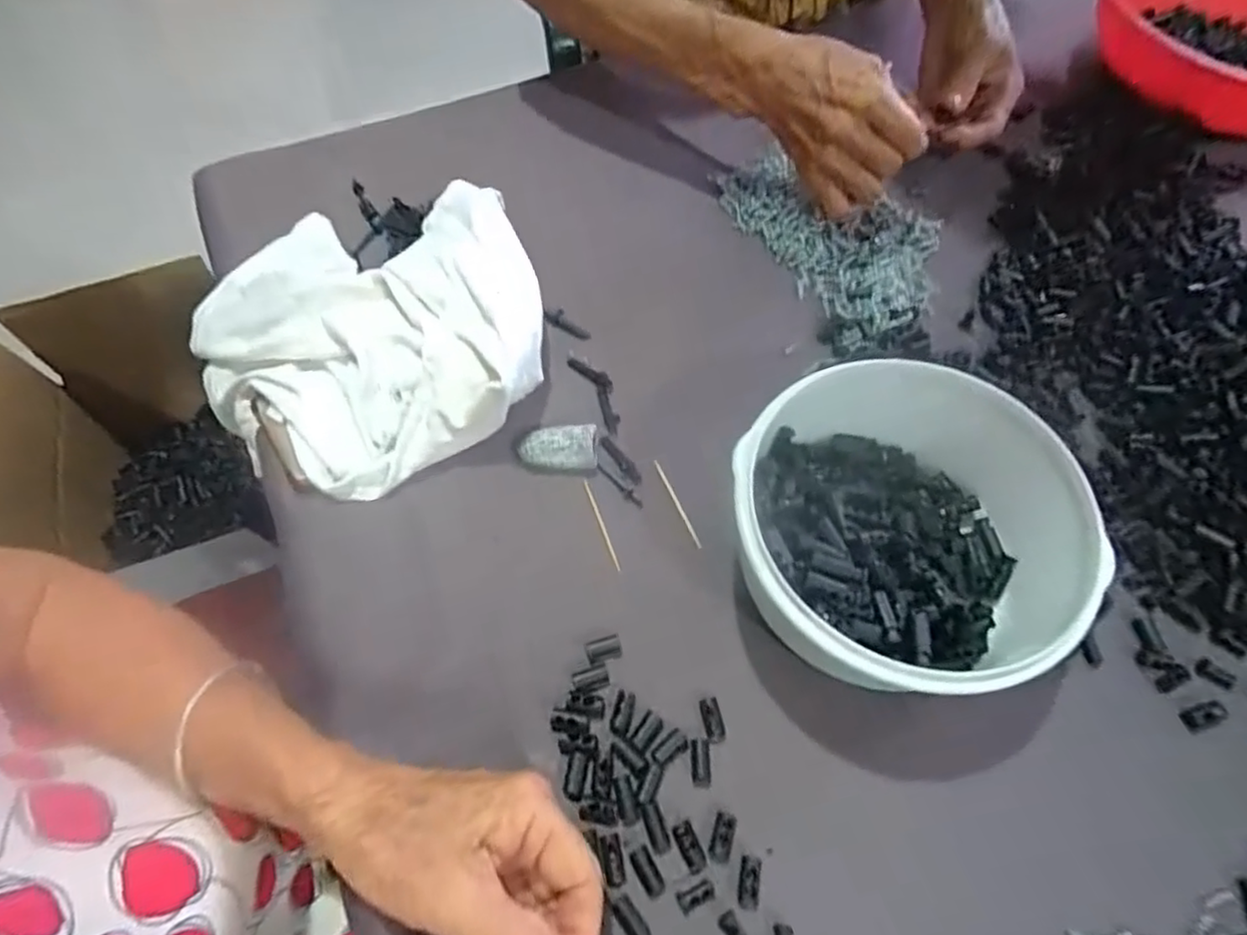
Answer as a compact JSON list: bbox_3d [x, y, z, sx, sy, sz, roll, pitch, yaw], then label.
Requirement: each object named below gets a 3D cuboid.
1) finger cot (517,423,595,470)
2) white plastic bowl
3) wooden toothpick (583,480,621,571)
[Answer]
[{"bbox_3d":[-0.039,-0.011,0.402,0.045,0.016,0.024,-2,62,-2],"label":"finger cot"},{"bbox_3d":[0.131,0.033,0.338,0.142,0.072,0.155,0,62,-1],"label":"white plastic bowl"},{"bbox_3d":[-0.012,0.032,0.386,0.004,0.004,0.058,-18,64,-10],"label":"wooden toothpick"}]

